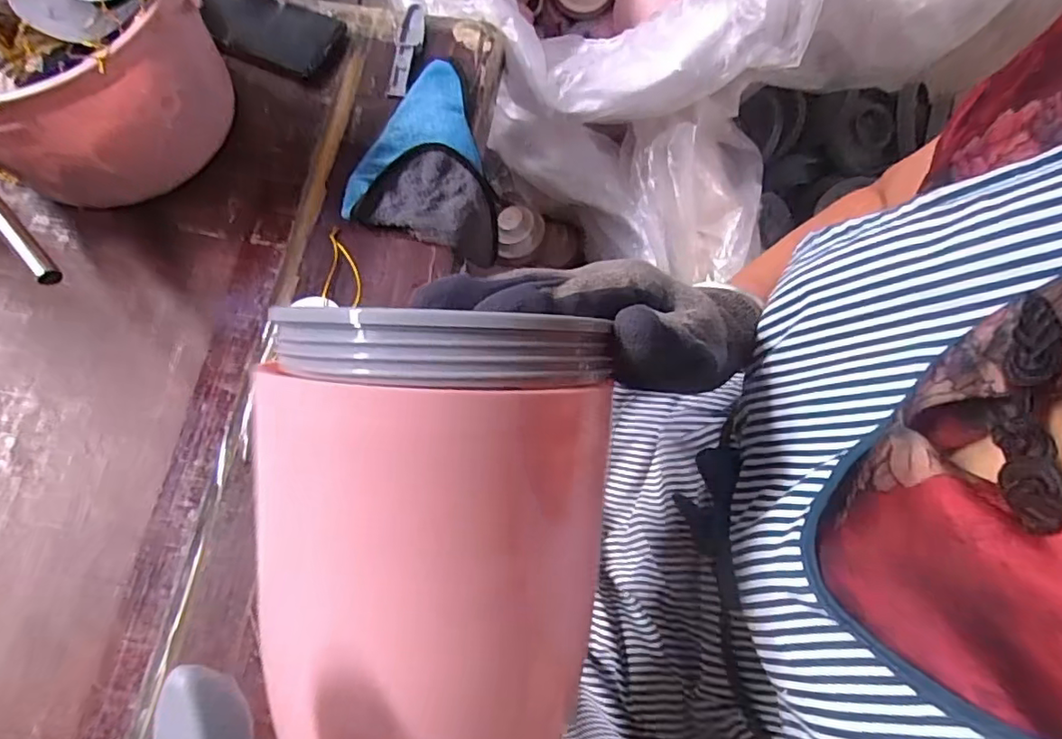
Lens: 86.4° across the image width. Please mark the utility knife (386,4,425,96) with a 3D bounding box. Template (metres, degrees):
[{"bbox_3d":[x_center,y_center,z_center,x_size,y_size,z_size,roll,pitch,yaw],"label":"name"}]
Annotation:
[{"bbox_3d":[-0.122,-0.319,0.558,0.022,0.019,0.112,6,71,1],"label":"utility knife"}]

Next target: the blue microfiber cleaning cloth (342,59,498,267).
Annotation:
[{"bbox_3d":[-0.088,-0.196,0.509,0.126,0.024,0.179,6,71,1],"label":"blue microfiber cleaning cloth"}]

